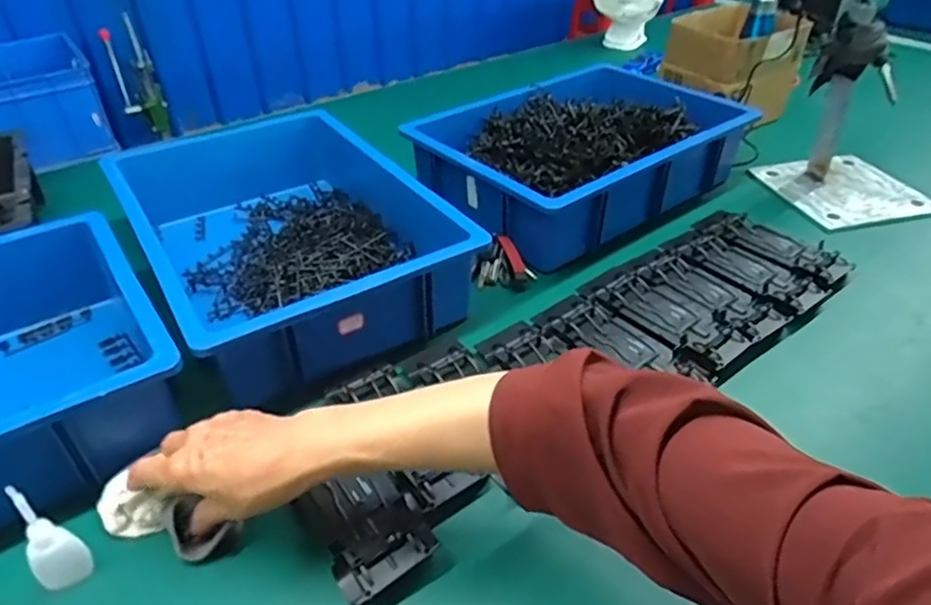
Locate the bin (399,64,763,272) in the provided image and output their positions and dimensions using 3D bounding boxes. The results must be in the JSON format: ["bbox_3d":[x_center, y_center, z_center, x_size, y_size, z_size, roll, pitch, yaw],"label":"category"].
[{"bbox_3d":[0.171,-0.225,0.931,0.443,0.102,0.292,-26,45,-30],"label":"bin"}]

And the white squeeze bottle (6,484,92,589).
[{"bbox_3d":[-0.304,0.171,0.458,0.029,0.096,0.034,26,45,30],"label":"white squeeze bottle"}]

